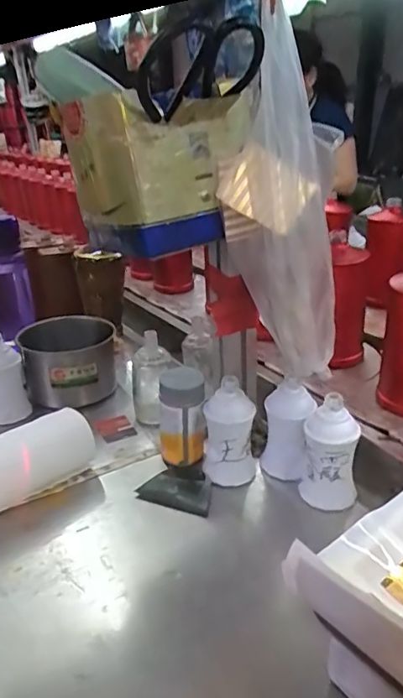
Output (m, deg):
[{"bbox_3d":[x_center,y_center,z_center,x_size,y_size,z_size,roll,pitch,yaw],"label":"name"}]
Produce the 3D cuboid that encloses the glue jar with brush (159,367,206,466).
[{"bbox_3d":[-0.023,0.078,0.612,0.057,0.113,0.044,-3,26,1],"label":"glue jar with brush"}]

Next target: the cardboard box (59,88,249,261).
[{"bbox_3d":[-0.043,-0.165,0.503,0.150,0.131,0.133,-15,27,-21],"label":"cardboard box"}]

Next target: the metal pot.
[{"bbox_3d":[-0.194,0.022,0.781,0.133,0.101,0.122,-9,27,-12],"label":"metal pot"}]

